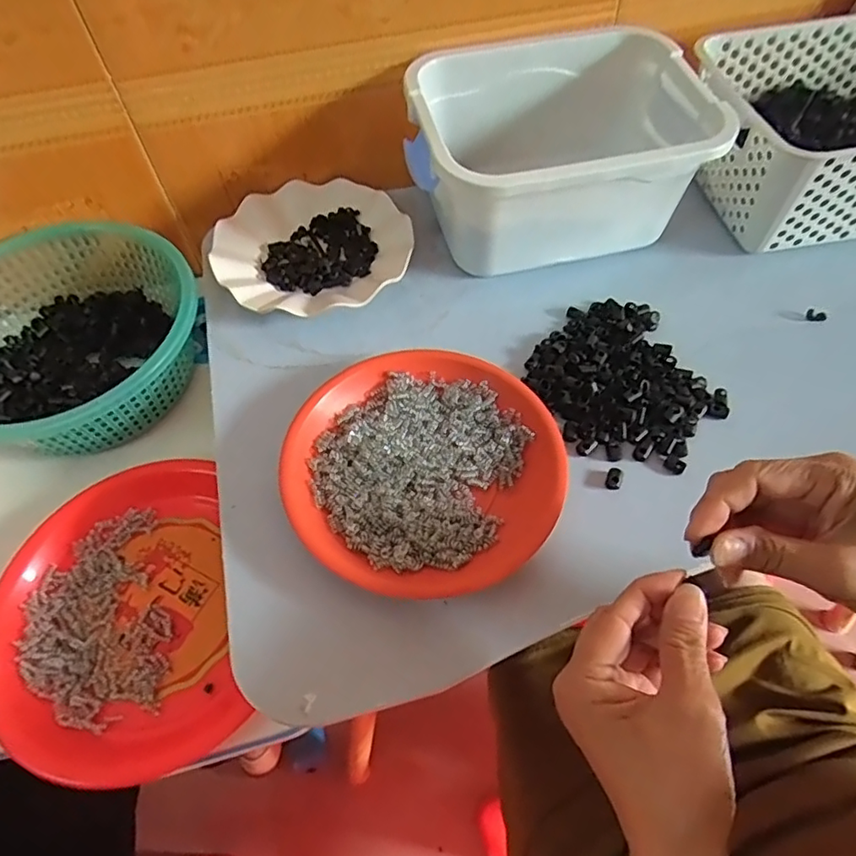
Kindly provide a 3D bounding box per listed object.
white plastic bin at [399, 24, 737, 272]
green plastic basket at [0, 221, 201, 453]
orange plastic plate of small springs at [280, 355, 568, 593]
[{"bbox_3d":[0.116,-0.253,0.537,0.247,0.117,0.198,-13,59,-6],"label":"white plastic bin"},{"bbox_3d":[-0.329,-0.079,0.529,0.214,0.084,0.227,34,65,21],"label":"green plastic basket"},{"bbox_3d":[-0.003,0.026,0.416,0.190,0.023,0.188,-1,58,2],"label":"orange plastic plate of small springs"}]

